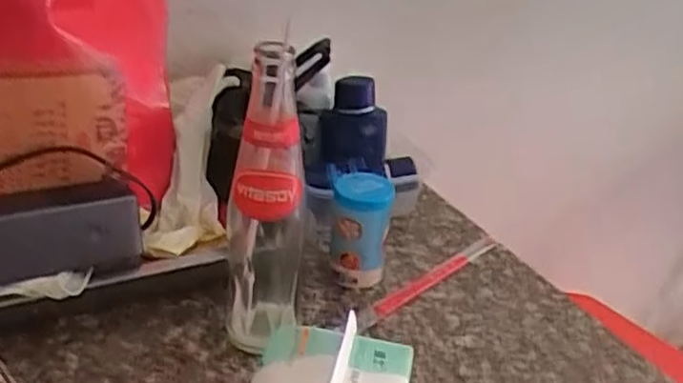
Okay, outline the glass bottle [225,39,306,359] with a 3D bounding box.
[{"bbox_3d":[-0.053,0.011,0.488,0.051,0.219,0.058,0,29,-9],"label":"glass bottle"}]

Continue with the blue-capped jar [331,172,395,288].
[{"bbox_3d":[0.015,0.033,0.601,0.047,0.084,0.048,4,29,-2],"label":"blue-capped jar"}]

